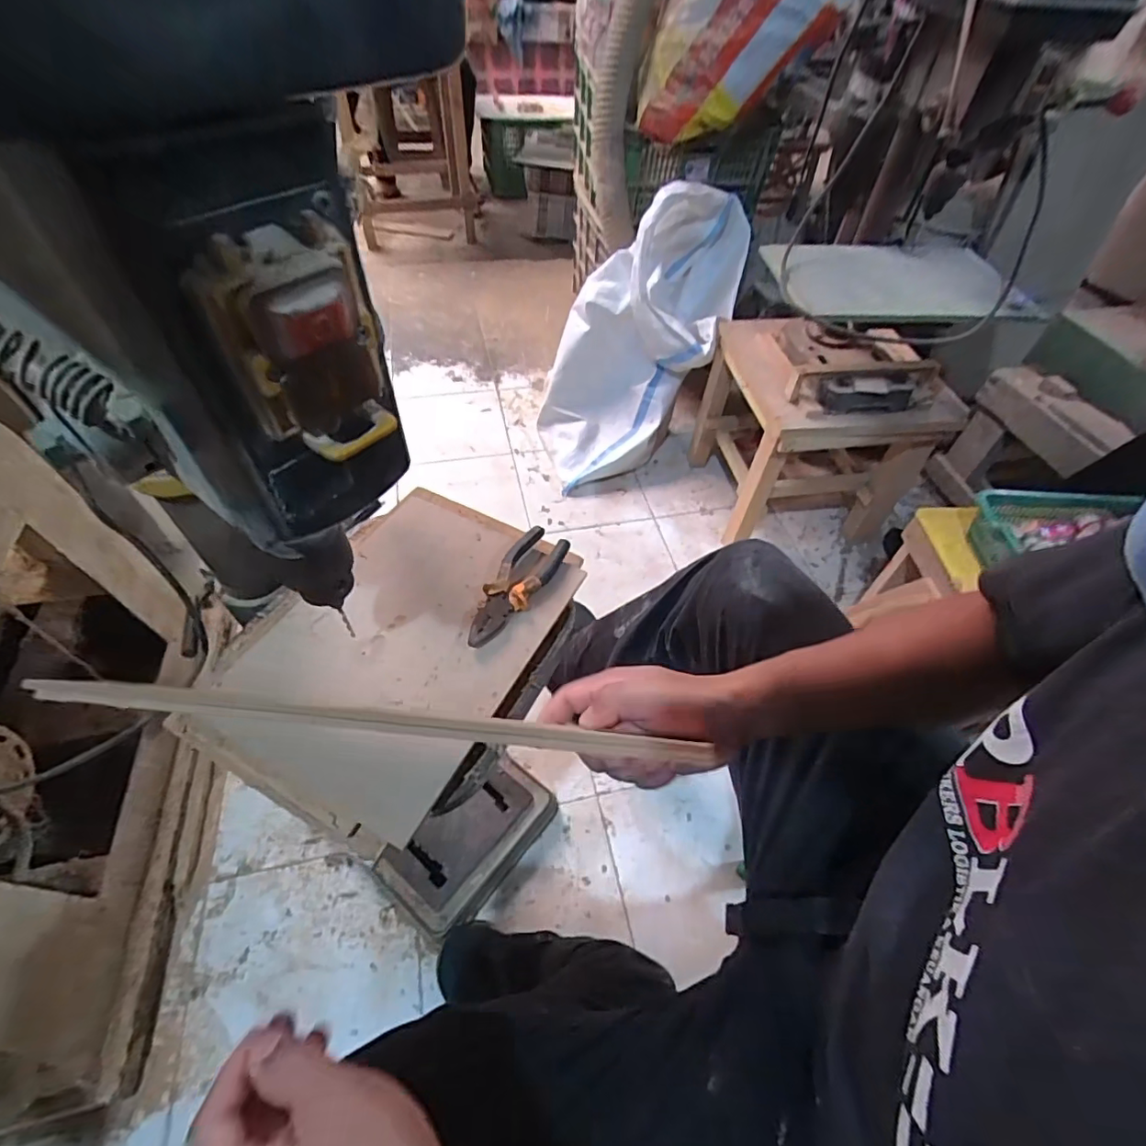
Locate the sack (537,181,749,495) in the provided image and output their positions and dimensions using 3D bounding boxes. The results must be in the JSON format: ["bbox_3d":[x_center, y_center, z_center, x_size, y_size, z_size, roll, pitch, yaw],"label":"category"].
[{"bbox_3d":[0.151,-0.532,1.272,0.340,0.681,0.218,41,22,26],"label":"sack"}]

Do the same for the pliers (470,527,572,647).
[{"bbox_3d":[-0.054,0.009,0.500,0.043,0.016,0.139,26,55,17],"label":"pliers"}]

